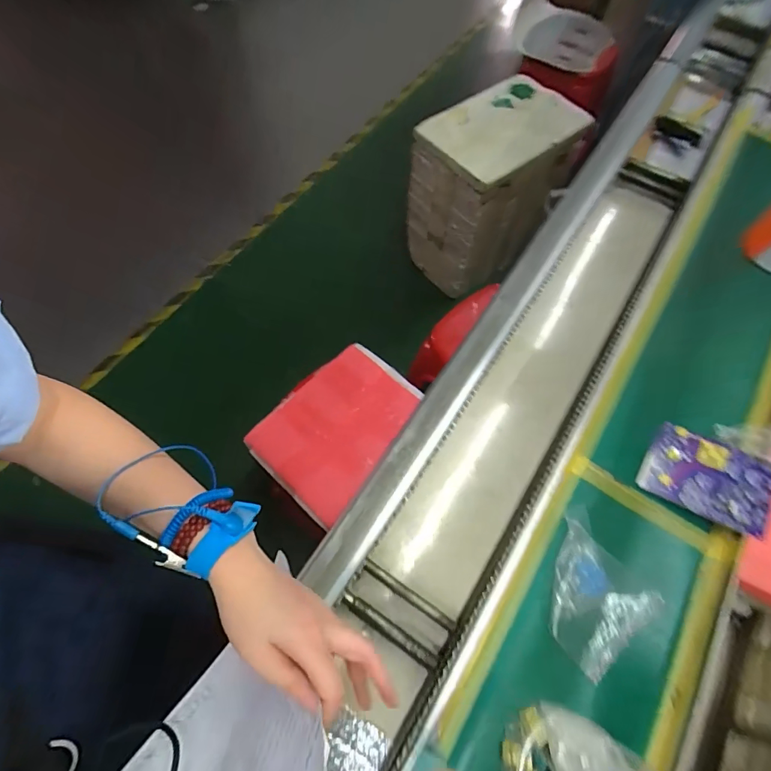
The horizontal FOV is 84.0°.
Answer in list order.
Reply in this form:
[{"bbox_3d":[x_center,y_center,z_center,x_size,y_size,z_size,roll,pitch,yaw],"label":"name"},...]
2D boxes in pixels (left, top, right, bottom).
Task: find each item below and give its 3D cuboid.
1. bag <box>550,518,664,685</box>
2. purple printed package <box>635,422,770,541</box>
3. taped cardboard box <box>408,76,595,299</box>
[{"bbox_3d":[0.209,0.217,0.443,0.109,0.035,0.108,-40,70,-19],"label":"bag"},{"bbox_3d":[0.377,0.107,0.505,0.124,0.007,0.098,25,67,28],"label":"purple printed package"},{"bbox_3d":[0.320,-0.601,1.392,0.411,0.507,0.333,-40,70,-19],"label":"taped cardboard box"}]

